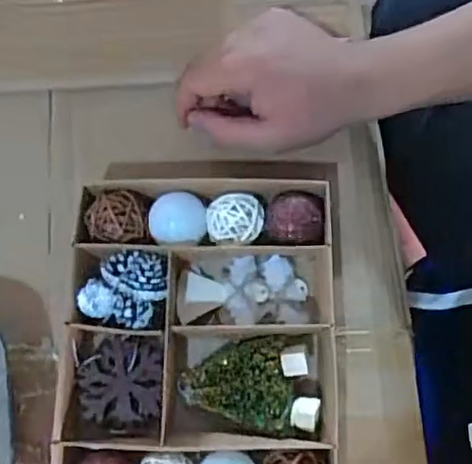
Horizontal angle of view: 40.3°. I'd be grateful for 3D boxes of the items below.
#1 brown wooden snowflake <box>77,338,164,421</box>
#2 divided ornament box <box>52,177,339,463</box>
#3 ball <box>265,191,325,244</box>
[{"bbox_3d":[-0.073,0.093,0.409,0.051,0.004,0.051,1,80,-2],"label":"brown wooden snowflake"},{"bbox_3d":[-0.023,0.071,0.412,0.169,0.041,0.208,-1,73,3],"label":"divided ornament box"},{"bbox_3d":[0.039,-0.006,0.437,0.038,0.042,0.037,-1,73,3],"label":"ball"}]

